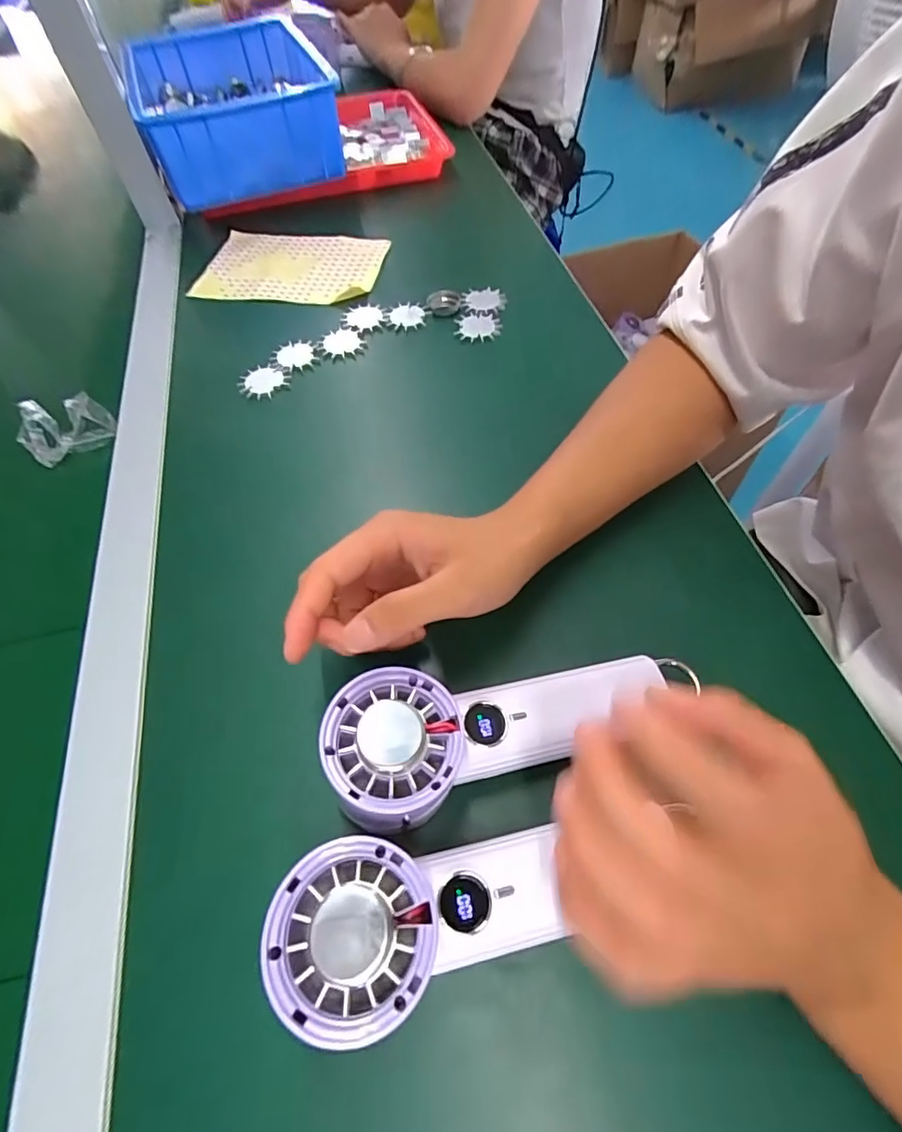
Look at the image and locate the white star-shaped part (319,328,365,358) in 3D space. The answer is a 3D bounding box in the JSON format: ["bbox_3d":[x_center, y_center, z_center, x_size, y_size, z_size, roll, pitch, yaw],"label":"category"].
[{"bbox_3d":[-0.099,-0.203,0.477,0.036,0.010,0.031,-40,65,-19],"label":"white star-shaped part"}]

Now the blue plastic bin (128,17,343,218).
[{"bbox_3d":[-0.244,-0.512,0.600,0.194,0.109,0.263,-20,62,-9],"label":"blue plastic bin"}]

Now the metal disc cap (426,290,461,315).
[{"bbox_3d":[-0.007,-0.255,0.506,0.032,0.010,0.031,-2,59,2],"label":"metal disc cap"}]

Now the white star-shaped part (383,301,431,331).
[{"bbox_3d":[-0.043,-0.237,0.494,0.039,0.006,0.036,7,59,8],"label":"white star-shaped part"}]

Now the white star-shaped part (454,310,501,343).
[{"bbox_3d":[0.024,-0.224,0.484,0.042,0.004,0.037,-23,60,-10],"label":"white star-shaped part"}]

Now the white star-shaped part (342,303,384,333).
[{"bbox_3d":[-0.083,-0.237,0.496,0.039,0.005,0.038,29,65,19],"label":"white star-shaped part"}]

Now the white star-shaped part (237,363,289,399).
[{"bbox_3d":[-0.163,-0.159,0.454,0.034,0.010,0.036,36,67,22],"label":"white star-shaped part"}]

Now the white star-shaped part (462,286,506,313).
[{"bbox_3d":[0.031,-0.259,0.502,0.042,0.005,0.034,-5,59,1],"label":"white star-shaped part"}]

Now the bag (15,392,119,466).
[{"bbox_3d":[-0.323,-0.119,0.434,0.067,0.013,0.073,-31,62,-15],"label":"bag"}]

